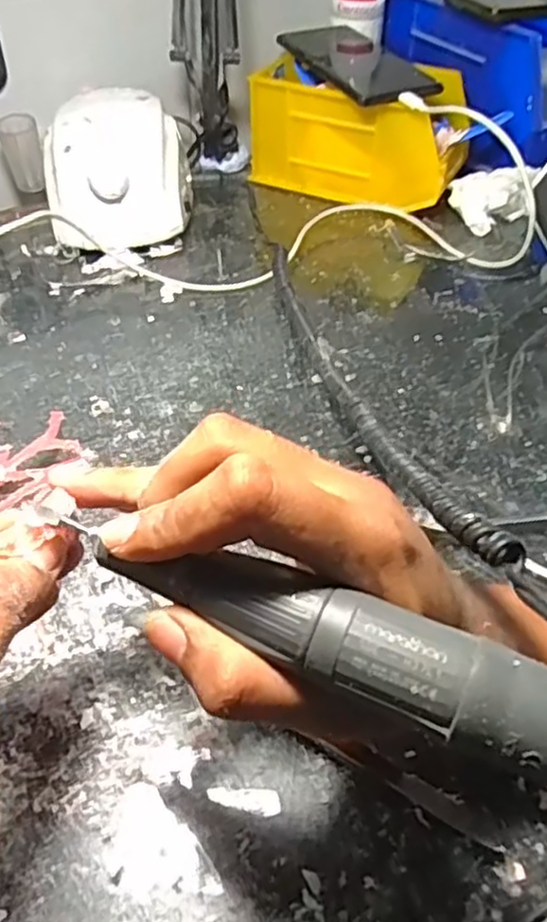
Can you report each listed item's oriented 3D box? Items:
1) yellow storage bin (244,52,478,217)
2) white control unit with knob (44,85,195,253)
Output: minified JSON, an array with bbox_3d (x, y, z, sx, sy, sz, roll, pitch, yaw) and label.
[{"bbox_3d":[0.074,-0.280,0.604,0.169,0.086,0.094,18,48,15],"label":"yellow storage bin"},{"bbox_3d":[-0.119,-0.225,0.551,0.109,0.080,0.130,-8,47,-9],"label":"white control unit with knob"}]

